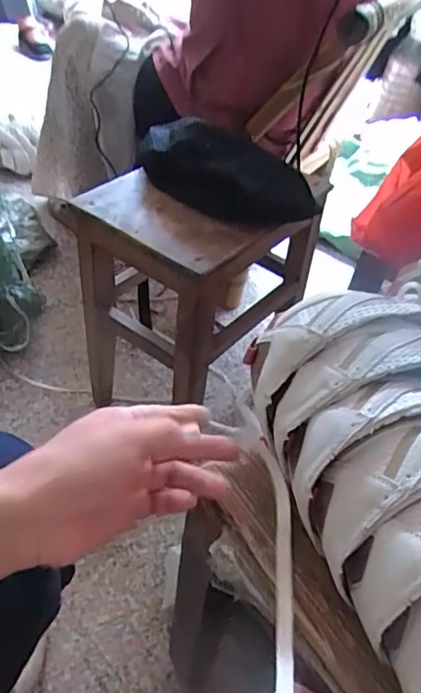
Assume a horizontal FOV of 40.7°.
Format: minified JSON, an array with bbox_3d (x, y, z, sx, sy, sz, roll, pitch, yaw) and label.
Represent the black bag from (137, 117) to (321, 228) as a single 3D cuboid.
[{"bbox_3d":[0.011,-0.235,0.767,0.265,0.078,0.088,30,49,22],"label":"black bag"}]

